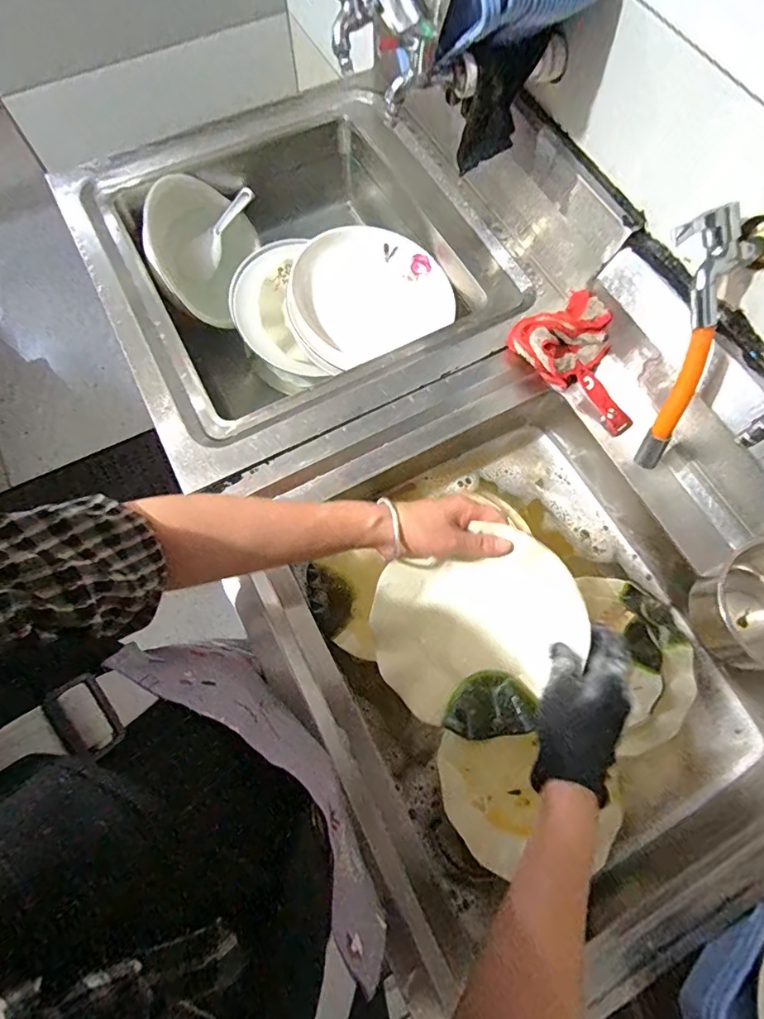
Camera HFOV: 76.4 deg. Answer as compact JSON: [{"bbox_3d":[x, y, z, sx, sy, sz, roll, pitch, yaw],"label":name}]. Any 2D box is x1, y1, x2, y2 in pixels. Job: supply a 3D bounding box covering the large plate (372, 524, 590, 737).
[{"bbox_3d":[0.098,0.127,0.494,0.205,0.020,0.190,0,89,15],"label":"large plate"}]

